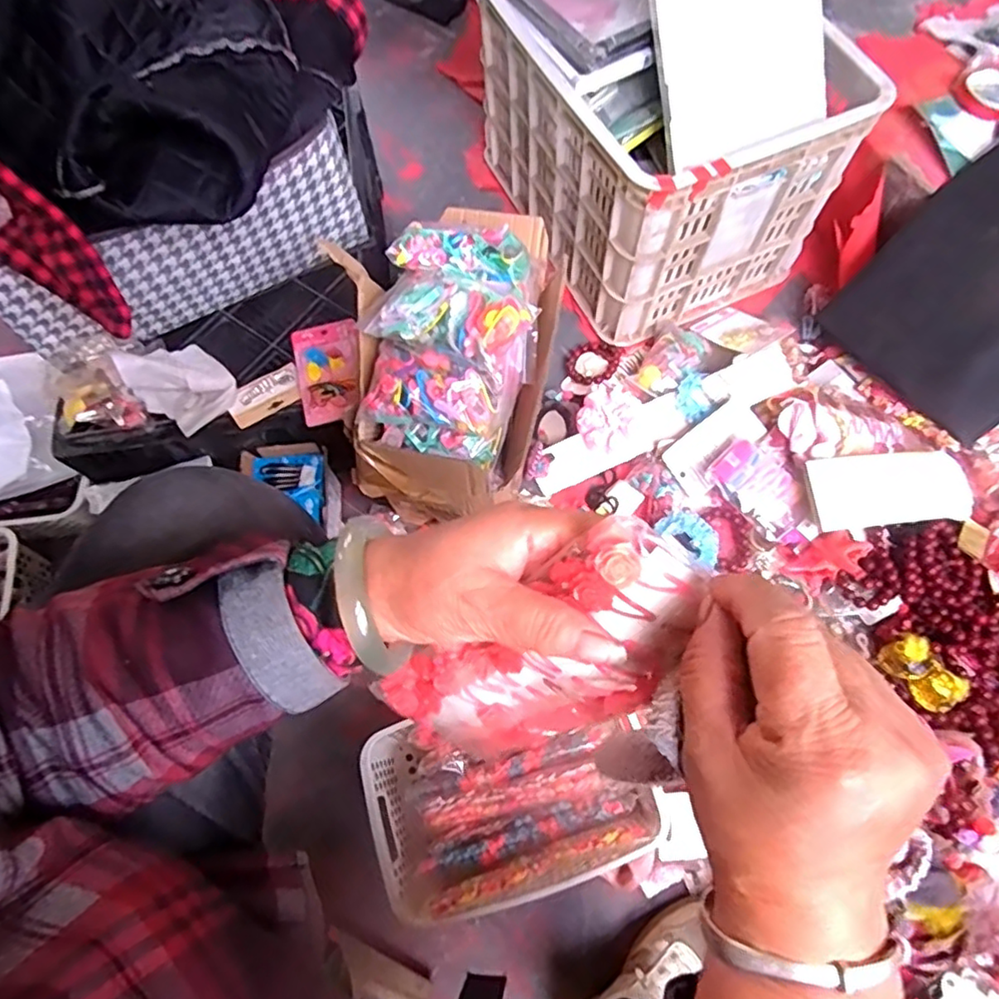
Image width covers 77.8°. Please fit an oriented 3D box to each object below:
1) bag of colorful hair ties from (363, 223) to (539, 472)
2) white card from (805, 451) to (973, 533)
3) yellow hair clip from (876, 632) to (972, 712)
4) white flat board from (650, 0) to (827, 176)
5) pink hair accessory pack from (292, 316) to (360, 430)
[{"bbox_3d":[-0.046,-0.169,0.638,0.158,0.098,0.240,9,69,5],"label":"bag of colorful hair ties"},{"bbox_3d":[0.508,-0.013,0.801,0.218,0.010,0.092,-4,77,-8],"label":"white card"},{"bbox_3d":[0.495,0.201,0.720,0.059,0.033,0.085,-32,71,-11],"label":"yellow hair clip"},{"bbox_3d":[0.275,-0.594,0.719,0.210,0.013,0.343,-15,108,-7],"label":"white flat board"},{"bbox_3d":[-0.206,-0.156,0.740,0.077,0.024,0.140,-11,68,-3],"label":"pink hair accessory pack"}]

